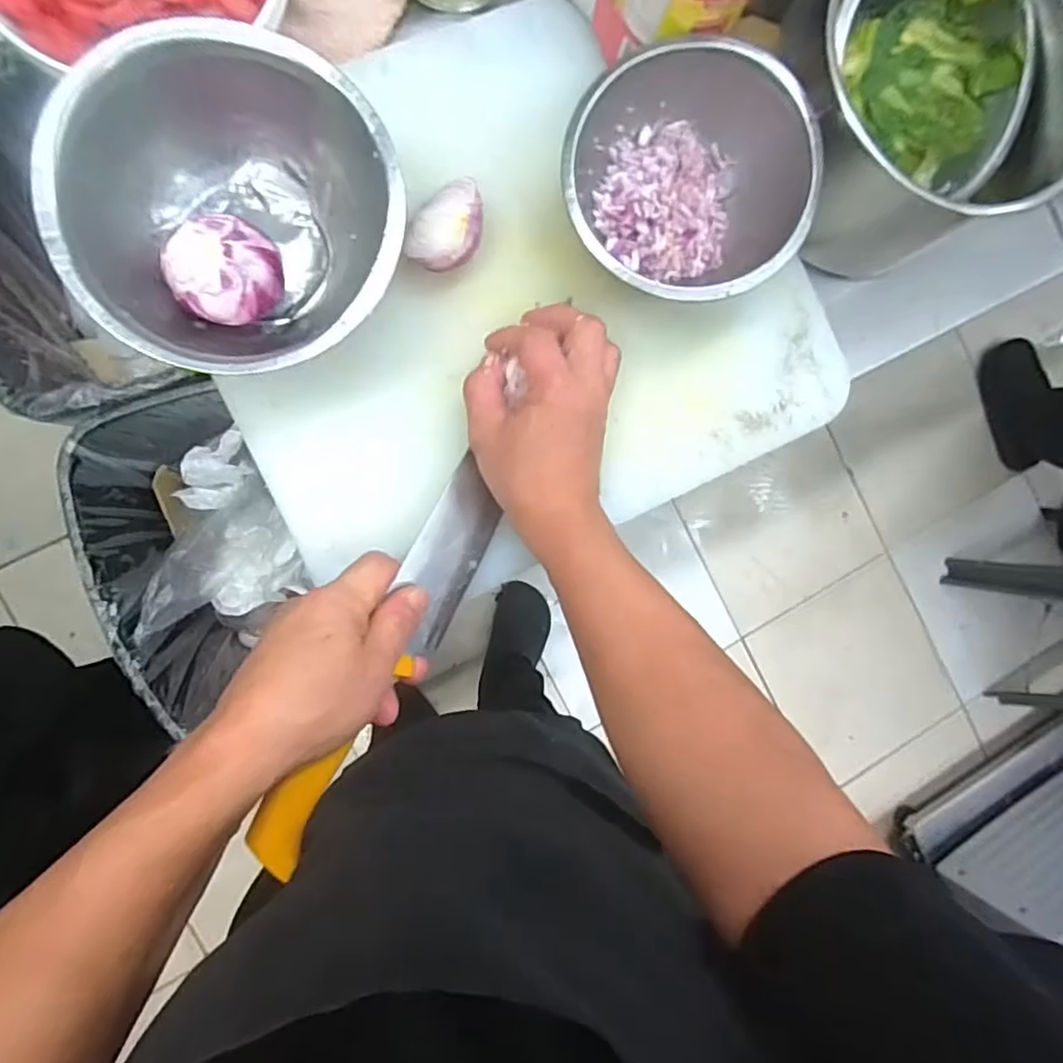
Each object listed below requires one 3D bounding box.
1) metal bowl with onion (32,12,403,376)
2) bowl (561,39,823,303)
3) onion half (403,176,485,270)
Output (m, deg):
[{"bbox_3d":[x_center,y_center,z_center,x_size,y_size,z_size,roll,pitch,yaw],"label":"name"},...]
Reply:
[{"bbox_3d":[-0.158,-0.168,0.350,0.164,0.077,0.163,0,88,-9],"label":"metal bowl with onion"},{"bbox_3d":[0.094,-0.213,0.386,0.143,0.059,0.129,34,83,-7],"label":"bowl"},{"bbox_3d":[-0.052,-0.188,0.386,0.042,0.023,0.057,30,84,-7],"label":"onion half"}]

